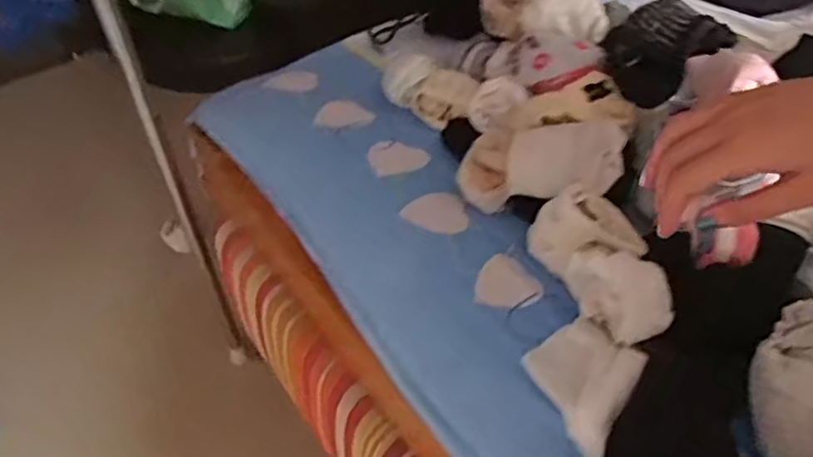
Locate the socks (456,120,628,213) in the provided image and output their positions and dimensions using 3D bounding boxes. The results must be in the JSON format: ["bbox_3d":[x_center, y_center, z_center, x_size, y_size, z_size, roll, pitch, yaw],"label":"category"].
[{"bbox_3d":[0.118,-0.059,0.586,0.148,0.056,0.066,-8,42,32],"label":"socks"}]

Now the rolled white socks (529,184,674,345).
[{"bbox_3d":[0.160,0.025,0.526,0.065,0.050,0.132,-24,51,-17],"label":"rolled white socks"}]

